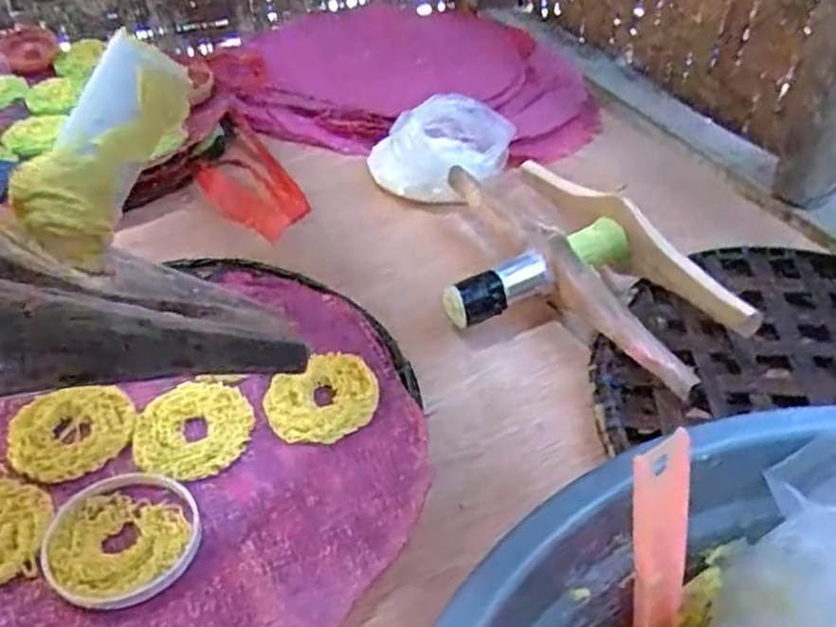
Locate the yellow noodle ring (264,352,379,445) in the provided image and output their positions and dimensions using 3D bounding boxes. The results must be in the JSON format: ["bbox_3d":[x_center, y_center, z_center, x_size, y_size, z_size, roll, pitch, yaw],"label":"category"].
[{"bbox_3d":[-0.068,0.060,0.531,0.077,0.010,0.071,0,43,0],"label":"yellow noodle ring"}]

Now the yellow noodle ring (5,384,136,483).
[{"bbox_3d":[-0.240,0.079,0.508,0.081,0.011,0.072,-2,43,-2],"label":"yellow noodle ring"}]

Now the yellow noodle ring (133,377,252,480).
[{"bbox_3d":[-0.154,0.079,0.511,0.079,0.011,0.070,-33,52,-30],"label":"yellow noodle ring"}]

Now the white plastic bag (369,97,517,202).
[{"bbox_3d":[0.020,-0.155,0.723,0.150,0.082,0.069,-2,43,-2],"label":"white plastic bag"}]

